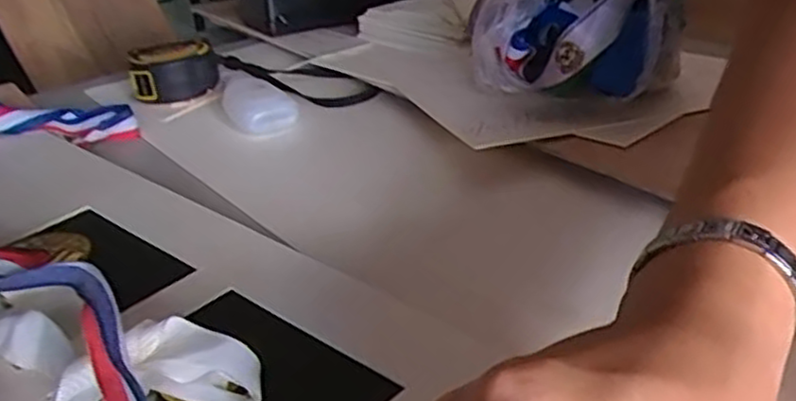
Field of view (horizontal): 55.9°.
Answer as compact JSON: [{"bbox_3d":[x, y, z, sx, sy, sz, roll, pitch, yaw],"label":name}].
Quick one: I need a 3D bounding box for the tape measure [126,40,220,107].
[{"bbox_3d":[-0.169,-0.098,0.569,0.064,0.034,0.041,-13,27,-14],"label":"tape measure"}]

